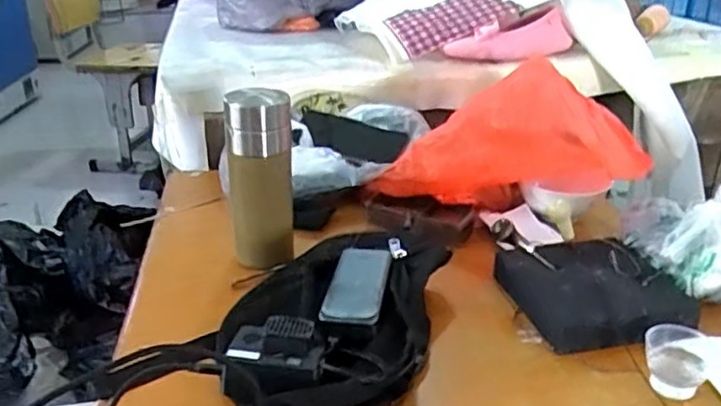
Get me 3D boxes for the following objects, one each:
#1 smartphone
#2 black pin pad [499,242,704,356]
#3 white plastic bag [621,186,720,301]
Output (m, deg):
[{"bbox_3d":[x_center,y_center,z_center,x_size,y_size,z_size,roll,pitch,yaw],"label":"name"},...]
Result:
[{"bbox_3d":[-0.002,0.075,0.617,0.051,0.012,0.122,4,26,6],"label":"smartphone"},{"bbox_3d":[0.236,0.090,0.664,0.161,0.037,0.152,-4,26,-9],"label":"black pin pad"},{"bbox_3d":[0.345,0.024,0.690,0.098,0.091,0.133,2,26,2],"label":"white plastic bag"}]

